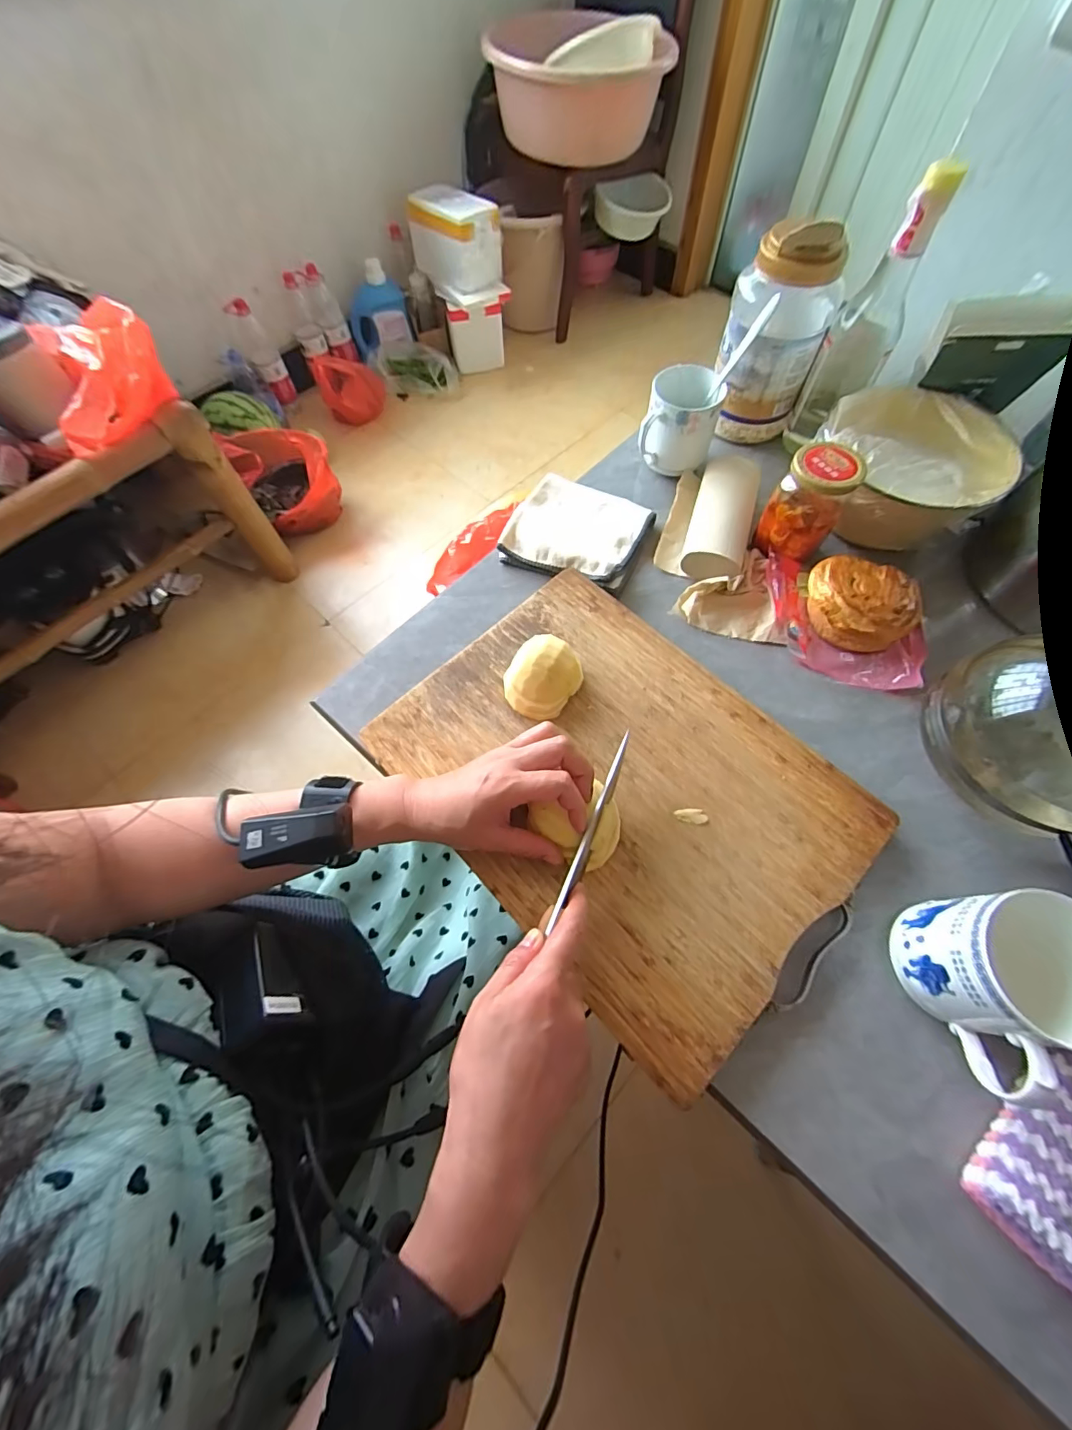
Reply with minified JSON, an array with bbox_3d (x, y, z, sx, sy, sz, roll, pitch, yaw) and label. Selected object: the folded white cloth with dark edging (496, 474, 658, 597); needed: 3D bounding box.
[{"bbox_3d":[0.046,-0.206,0.545,0.144,0.029,0.132,22,67,11],"label":"folded white cloth with dark edging"}]

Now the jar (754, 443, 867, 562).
[{"bbox_3d":[0.271,-0.211,0.491,0.063,0.088,0.059,0,65,1],"label":"jar"}]

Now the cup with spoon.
[{"bbox_3d":[0.174,-0.349,0.541,0.088,0.132,0.110,20,67,10],"label":"cup with spoon"}]

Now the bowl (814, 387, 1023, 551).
[{"bbox_3d":[0.382,-0.253,0.515,0.166,0.096,0.168,0,65,1],"label":"bowl"}]

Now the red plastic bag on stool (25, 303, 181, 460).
[{"bbox_3d":[-0.766,-0.613,0.873,0.198,0.131,0.223,-19,66,-8],"label":"red plastic bag on stool"}]

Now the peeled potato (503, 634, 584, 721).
[{"bbox_3d":[0.006,-0.035,0.434,0.057,0.034,0.067,32,69,15],"label":"peeled potato"}]

